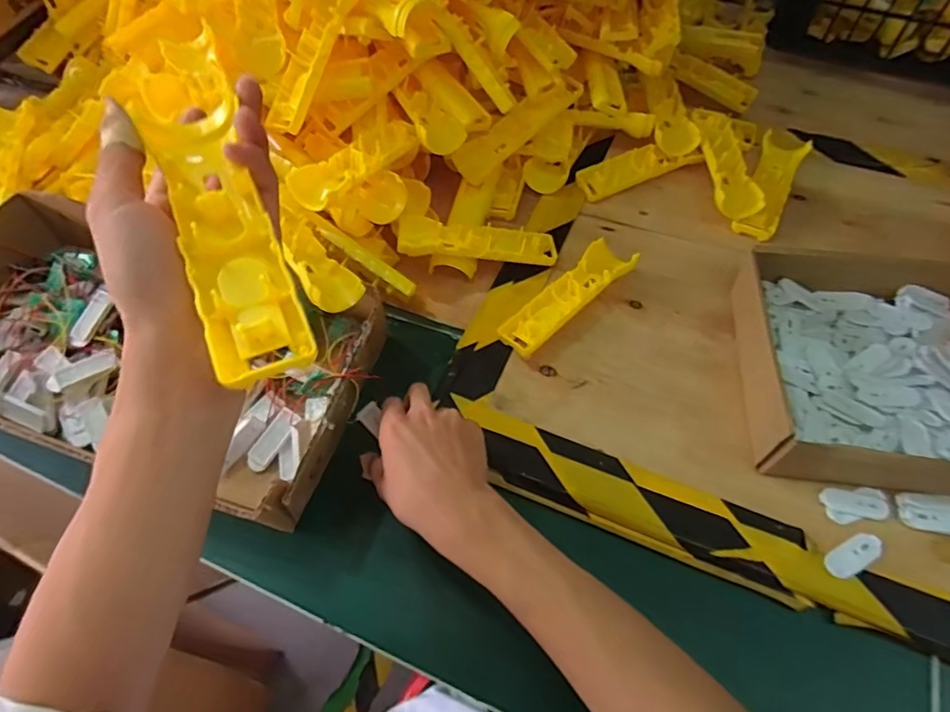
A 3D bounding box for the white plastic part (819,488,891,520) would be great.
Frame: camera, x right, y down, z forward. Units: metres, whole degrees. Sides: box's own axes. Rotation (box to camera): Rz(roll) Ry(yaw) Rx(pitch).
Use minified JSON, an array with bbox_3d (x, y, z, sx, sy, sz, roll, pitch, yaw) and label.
[{"bbox_3d":[0.302,0.118,0.433,0.049,0.006,0.021,14,60,11],"label":"white plastic part"}]

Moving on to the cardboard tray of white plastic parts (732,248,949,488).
[{"bbox_3d":[0.342,0.006,0.466,0.202,0.065,0.207,5,59,5],"label":"cardboard tray of white plastic parts"}]

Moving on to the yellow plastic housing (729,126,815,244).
[{"bbox_3d":[0.334,-0.194,0.617,0.049,0.023,0.158,26,63,17],"label":"yellow plastic housing"}]

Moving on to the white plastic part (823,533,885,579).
[{"bbox_3d":[0.287,0.150,0.411,0.047,0.013,0.019,-29,62,-14],"label":"white plastic part"}]

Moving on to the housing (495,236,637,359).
[{"bbox_3d":[0.091,-0.058,0.537,0.150,0.029,0.047,-38,64,-19],"label":"housing"}]

